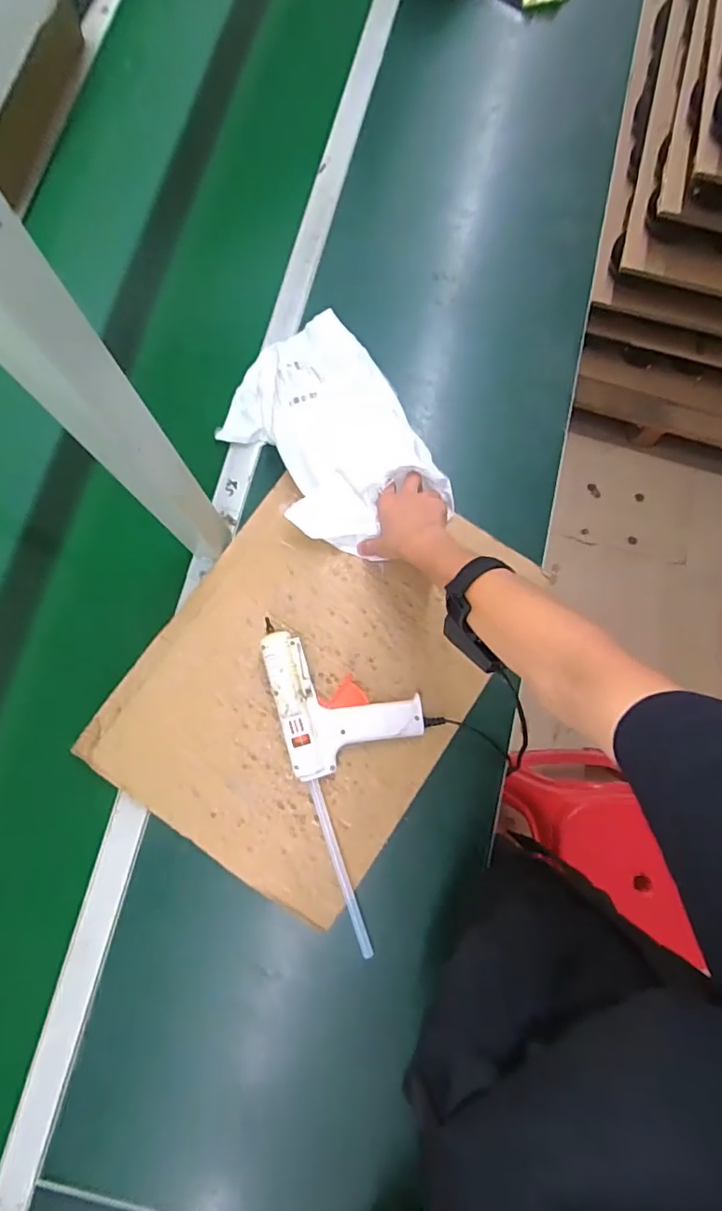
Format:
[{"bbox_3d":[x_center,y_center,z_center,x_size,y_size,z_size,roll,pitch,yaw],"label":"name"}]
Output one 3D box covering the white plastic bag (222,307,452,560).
[{"bbox_3d":[-0.036,-0.222,0.671,0.213,0.068,0.288,-38,83,-7],"label":"white plastic bag"}]

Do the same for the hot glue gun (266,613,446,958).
[{"bbox_3d":[0.009,0.181,0.614,0.167,0.043,0.382,-22,81,-5],"label":"hot glue gun"}]

